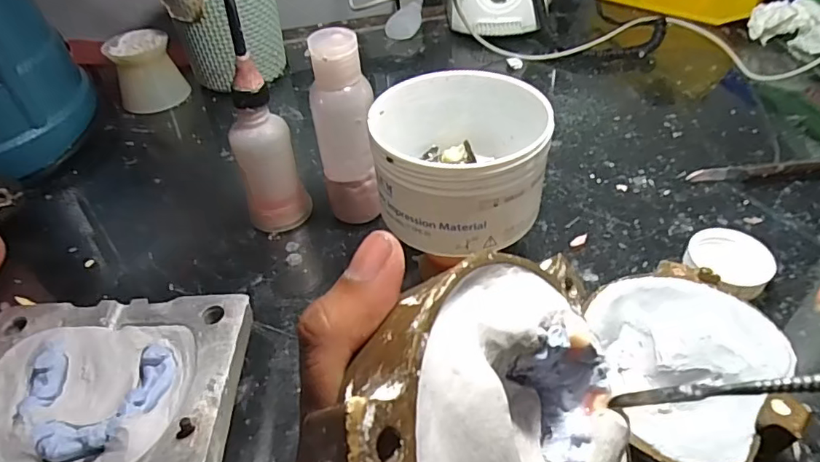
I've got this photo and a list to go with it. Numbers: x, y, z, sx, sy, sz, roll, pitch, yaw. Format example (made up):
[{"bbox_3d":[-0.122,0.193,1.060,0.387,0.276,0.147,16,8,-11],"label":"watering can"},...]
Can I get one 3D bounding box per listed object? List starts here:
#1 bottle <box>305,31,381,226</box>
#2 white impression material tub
[{"bbox_3d":[-0.039,-0.055,0.327,0.035,0.126,0.029,-10,45,-6],"label":"bottle"},{"bbox_3d":[0.026,-0.041,0.285,0.093,0.052,0.099,5,45,10],"label":"white impression material tub"}]

